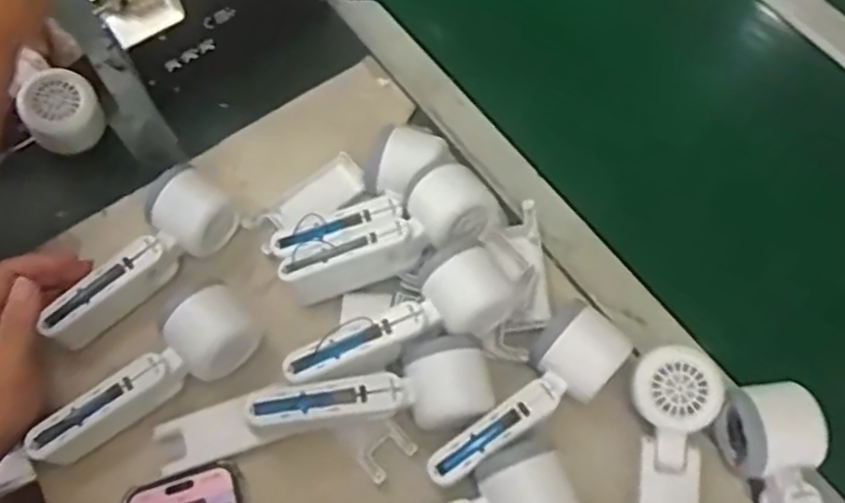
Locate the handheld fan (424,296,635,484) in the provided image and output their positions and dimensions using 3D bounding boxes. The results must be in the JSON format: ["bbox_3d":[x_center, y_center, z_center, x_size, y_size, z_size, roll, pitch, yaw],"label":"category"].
[{"bbox_3d":[0.076,0.107,0.502,0.055,0.045,0.157,39,70,17],"label":"handheld fan"}]

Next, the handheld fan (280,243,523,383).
[{"bbox_3d":[-0.008,0.052,0.515,0.173,0.068,0.063,-32,68,-15],"label":"handheld fan"}]

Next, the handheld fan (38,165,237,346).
[{"bbox_3d":[-0.213,0.009,0.553,0.054,0.052,0.155,34,68,15],"label":"handheld fan"}]

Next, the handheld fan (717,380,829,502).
[{"bbox_3d":[0.245,0.172,0.478,0.054,0.049,0.166,-8,64,-4],"label":"handheld fan"}]

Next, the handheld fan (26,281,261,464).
[{"bbox_3d":[-0.190,0.093,0.511,0.167,0.048,0.052,-42,71,-18],"label":"handheld fan"}]

